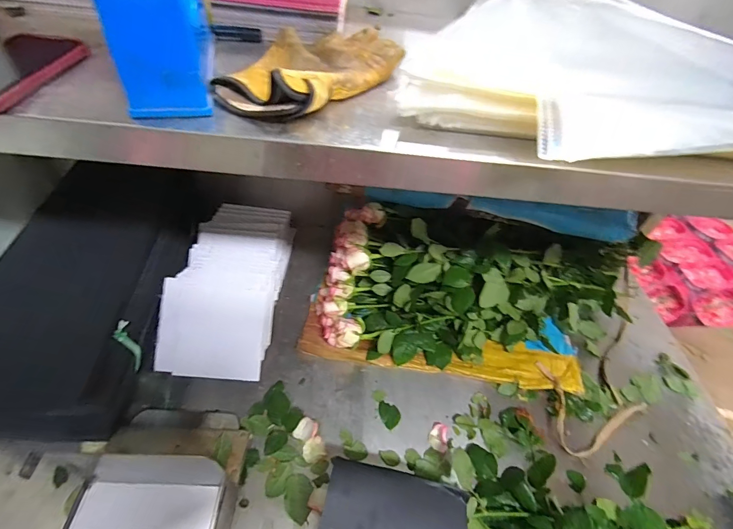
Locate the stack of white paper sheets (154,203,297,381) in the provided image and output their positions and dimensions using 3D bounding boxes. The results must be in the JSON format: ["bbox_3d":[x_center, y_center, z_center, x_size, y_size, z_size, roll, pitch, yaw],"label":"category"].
[{"bbox_3d":[-0.278,0.037,0.768,0.190,0.111,0.366,5,48,-2],"label":"stack of white paper sheets"}]

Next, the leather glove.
[{"bbox_3d":[-0.050,-0.211,0.388,0.125,0.039,0.204,20,49,11],"label":"leather glove"}]

